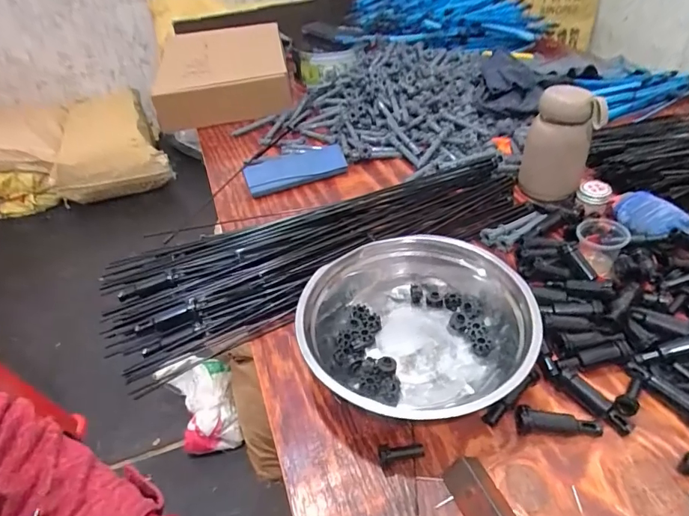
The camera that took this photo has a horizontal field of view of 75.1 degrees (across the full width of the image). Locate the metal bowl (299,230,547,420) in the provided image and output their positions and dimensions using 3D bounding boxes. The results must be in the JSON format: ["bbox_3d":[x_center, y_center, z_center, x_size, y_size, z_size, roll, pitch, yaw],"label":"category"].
[{"bbox_3d":[0.066,0.069,0.444,0.211,0.066,0.212,-3,42,3],"label":"metal bowl"}]

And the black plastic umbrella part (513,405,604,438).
[{"bbox_3d":[0.182,0.139,0.382,0.070,0.020,0.017,0,42,6],"label":"black plastic umbrella part"}]

